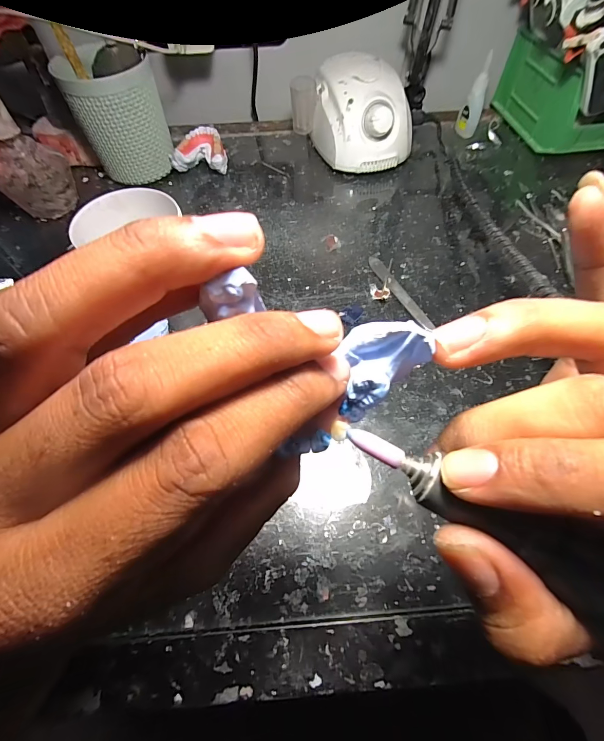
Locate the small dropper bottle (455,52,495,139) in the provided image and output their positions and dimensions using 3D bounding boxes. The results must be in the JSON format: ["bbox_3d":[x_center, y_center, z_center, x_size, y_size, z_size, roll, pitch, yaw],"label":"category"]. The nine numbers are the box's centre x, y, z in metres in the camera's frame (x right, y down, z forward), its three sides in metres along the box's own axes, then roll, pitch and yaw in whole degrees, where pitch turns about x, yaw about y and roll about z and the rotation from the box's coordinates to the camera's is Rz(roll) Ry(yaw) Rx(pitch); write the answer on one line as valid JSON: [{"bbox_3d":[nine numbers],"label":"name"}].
[{"bbox_3d":[0.222,-0.348,0.439,0.022,0.083,0.025,6,60,5],"label":"small dropper bottle"}]

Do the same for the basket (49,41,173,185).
[{"bbox_3d":[-0.204,-0.286,0.391,0.091,0.116,0.093,-24,63,-12],"label":"basket"}]

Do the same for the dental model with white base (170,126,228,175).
[{"bbox_3d":[-0.123,-0.270,0.428,0.063,0.033,0.055,2,60,2],"label":"dental model with white base"}]

